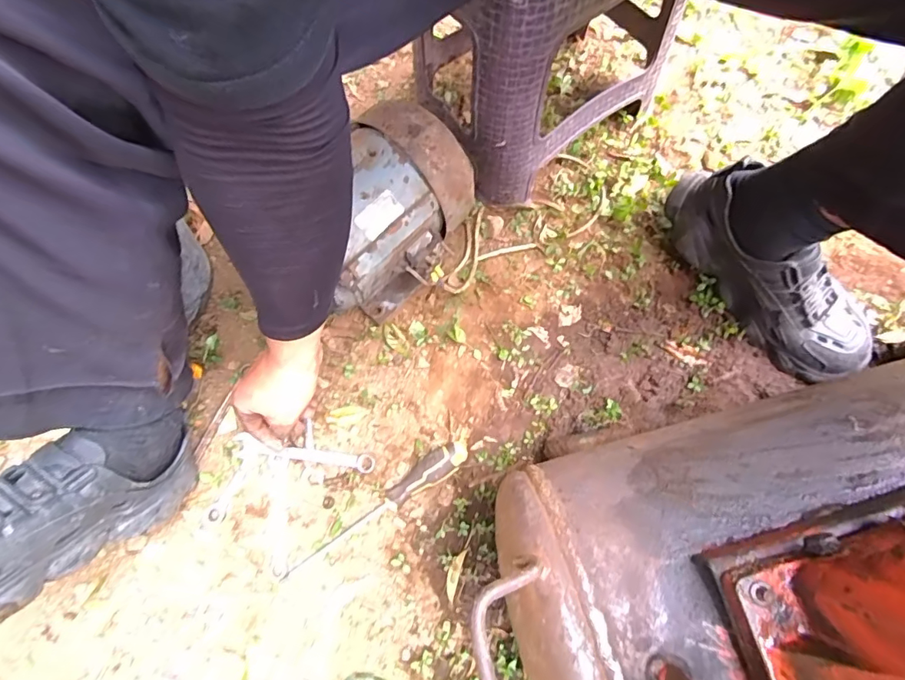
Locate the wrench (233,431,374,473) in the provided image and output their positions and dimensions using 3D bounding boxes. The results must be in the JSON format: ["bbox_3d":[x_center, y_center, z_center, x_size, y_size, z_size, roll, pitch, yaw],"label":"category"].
[{"bbox_3d":[-0.177,0.135,0.568,0.170,0.012,0.023,7,72,5],"label":"wrench"}]

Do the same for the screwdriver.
[{"bbox_3d":[-0.086,0.193,0.545,0.241,0.033,0.031,-33,75,-10],"label":"screwdriver"}]

